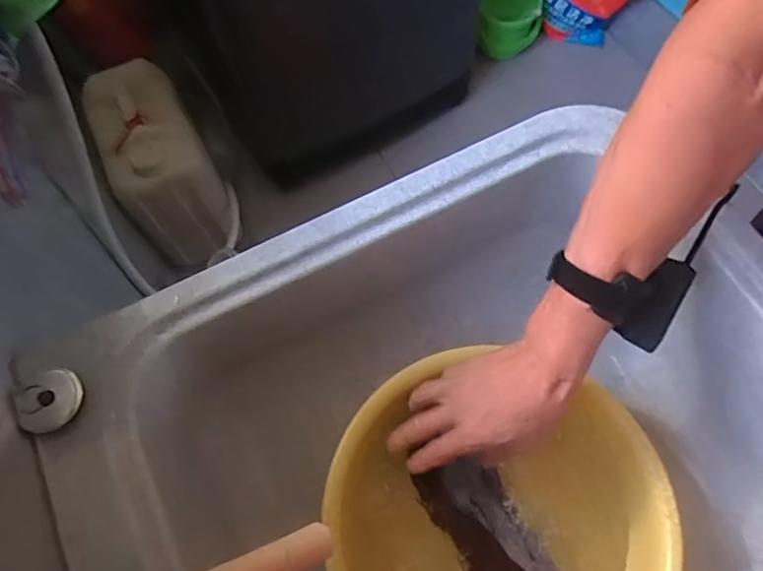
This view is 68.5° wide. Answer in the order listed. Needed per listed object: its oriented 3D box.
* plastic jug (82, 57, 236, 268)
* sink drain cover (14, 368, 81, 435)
[{"bbox_3d":[-0.437,-0.231,1.131,0.180,0.331,0.222,-27,67,-10],"label":"plastic jug"},{"bbox_3d":[-0.238,0.082,0.400,0.038,0.013,0.045,38,72,17],"label":"sink drain cover"}]

